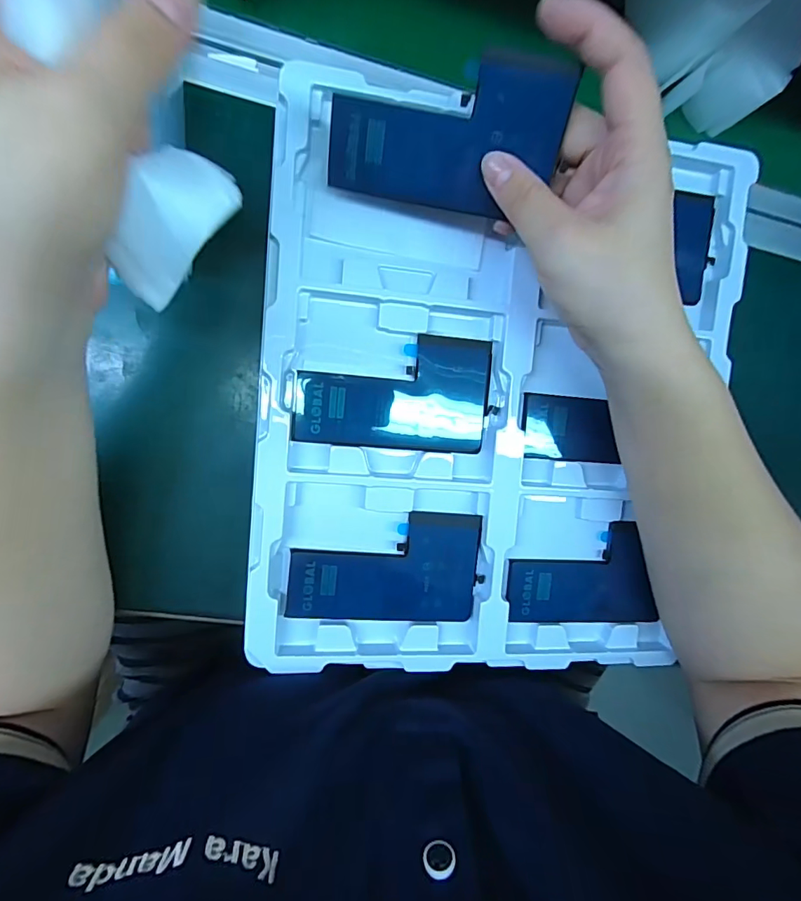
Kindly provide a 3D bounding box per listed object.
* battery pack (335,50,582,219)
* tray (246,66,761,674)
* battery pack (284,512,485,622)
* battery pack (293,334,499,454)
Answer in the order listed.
[{"bbox_3d":[0.021,-0.149,0.224,0.107,0.006,0.063,10,130,1],"label":"battery pack"},{"bbox_3d":[0.059,-0.026,0.278,0.269,0.020,0.309,5,94,-8],"label":"tray"},{"bbox_3d":[-0.007,0.068,0.278,0.110,0.007,0.064,5,94,-8],"label":"battery pack"},{"bbox_3d":[-0.003,-0.034,0.271,0.109,0.007,0.065,4,94,-8],"label":"battery pack"}]

